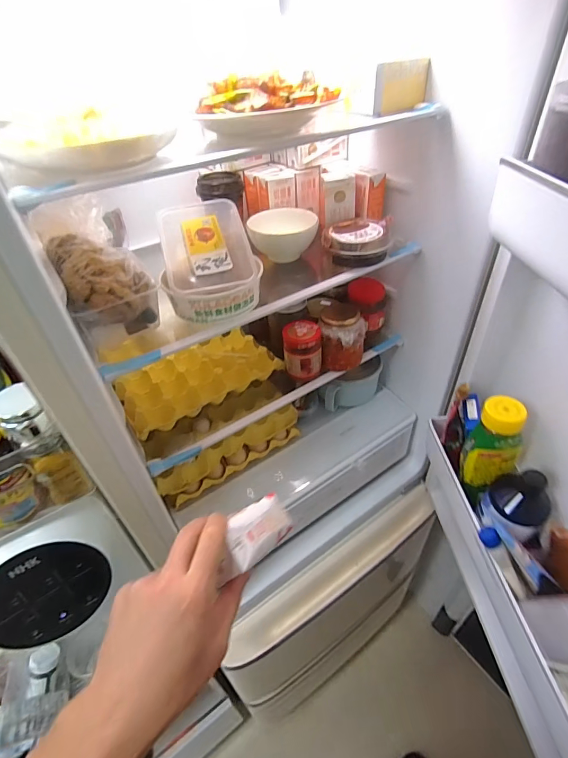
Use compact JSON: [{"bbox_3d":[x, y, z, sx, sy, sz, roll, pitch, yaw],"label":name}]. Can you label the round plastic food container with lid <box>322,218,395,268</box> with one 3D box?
[{"bbox_3d":[0.125,-0.233,0.661,0.113,0.047,0.098,4,42,10],"label":"round plastic food container with lid"}]

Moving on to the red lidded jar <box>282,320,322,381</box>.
[{"bbox_3d":[0.036,-0.055,0.722,0.068,0.092,0.065,-3,42,3],"label":"red lidded jar"}]

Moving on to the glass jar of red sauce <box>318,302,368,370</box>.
[{"bbox_3d":[0.110,-0.075,0.731,0.081,0.115,0.064,1,42,6],"label":"glass jar of red sauce"}]

